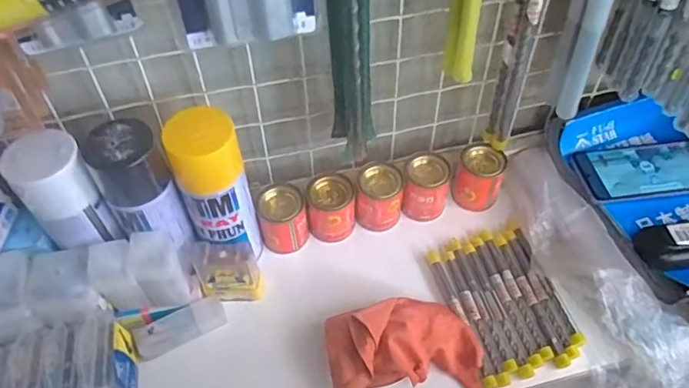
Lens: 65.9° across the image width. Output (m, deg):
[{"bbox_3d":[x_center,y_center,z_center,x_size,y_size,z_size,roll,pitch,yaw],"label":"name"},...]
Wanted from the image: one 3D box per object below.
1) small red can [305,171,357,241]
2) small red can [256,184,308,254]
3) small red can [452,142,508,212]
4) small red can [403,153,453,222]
[{"bbox_3d":[-0.015,0.017,0.625,0.053,0.065,0.053,-1,48,2],"label":"small red can"},{"bbox_3d":[-0.070,0.031,0.617,0.055,0.072,0.051,-1,48,2],"label":"small red can"},{"bbox_3d":[0.166,-0.020,0.656,0.051,0.071,0.051,-1,48,2],"label":"small red can"},{"bbox_3d":[0.100,-0.007,0.648,0.048,0.075,0.048,12,50,13],"label":"small red can"}]

